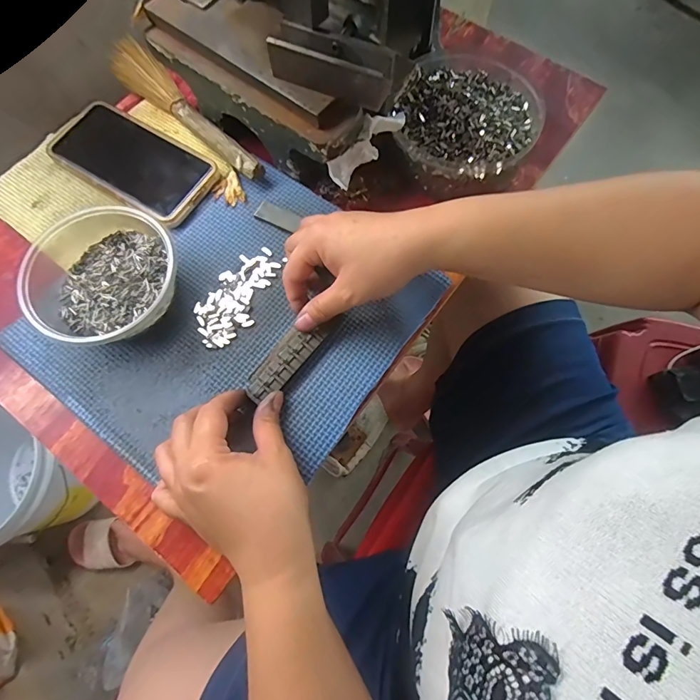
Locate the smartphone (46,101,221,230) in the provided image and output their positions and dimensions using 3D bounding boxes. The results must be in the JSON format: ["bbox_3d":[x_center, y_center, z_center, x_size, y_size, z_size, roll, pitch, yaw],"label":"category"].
[{"bbox_3d":[-0.203,-0.177,0.380,0.156,0.007,0.078,33,75,10],"label":"smartphone"}]

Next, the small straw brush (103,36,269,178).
[{"bbox_3d":[-0.166,-0.236,0.396,0.037,0.023,0.229,-41,76,-12],"label":"small straw brush"}]

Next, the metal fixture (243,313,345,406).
[{"bbox_3d":[-0.048,0.003,0.327,0.031,0.013,0.089,43,75,13],"label":"metal fixture"}]

